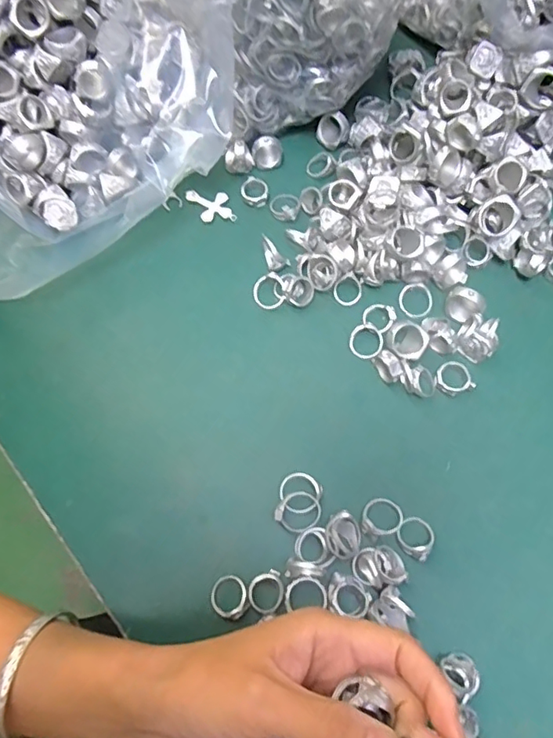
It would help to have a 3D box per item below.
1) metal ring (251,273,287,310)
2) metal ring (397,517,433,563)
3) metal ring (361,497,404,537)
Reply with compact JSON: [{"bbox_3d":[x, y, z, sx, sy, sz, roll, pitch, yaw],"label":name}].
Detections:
[{"bbox_3d":[-0.005,-0.055,0.384,0.025,0.006,0.025,1,95,10],"label":"metal ring"},{"bbox_3d":[0.085,0.102,0.324,0.024,0.010,0.022,-1,69,1],"label":"metal ring"},{"bbox_3d":[0.066,0.091,0.327,0.024,0.009,0.025,-1,69,1],"label":"metal ring"}]

